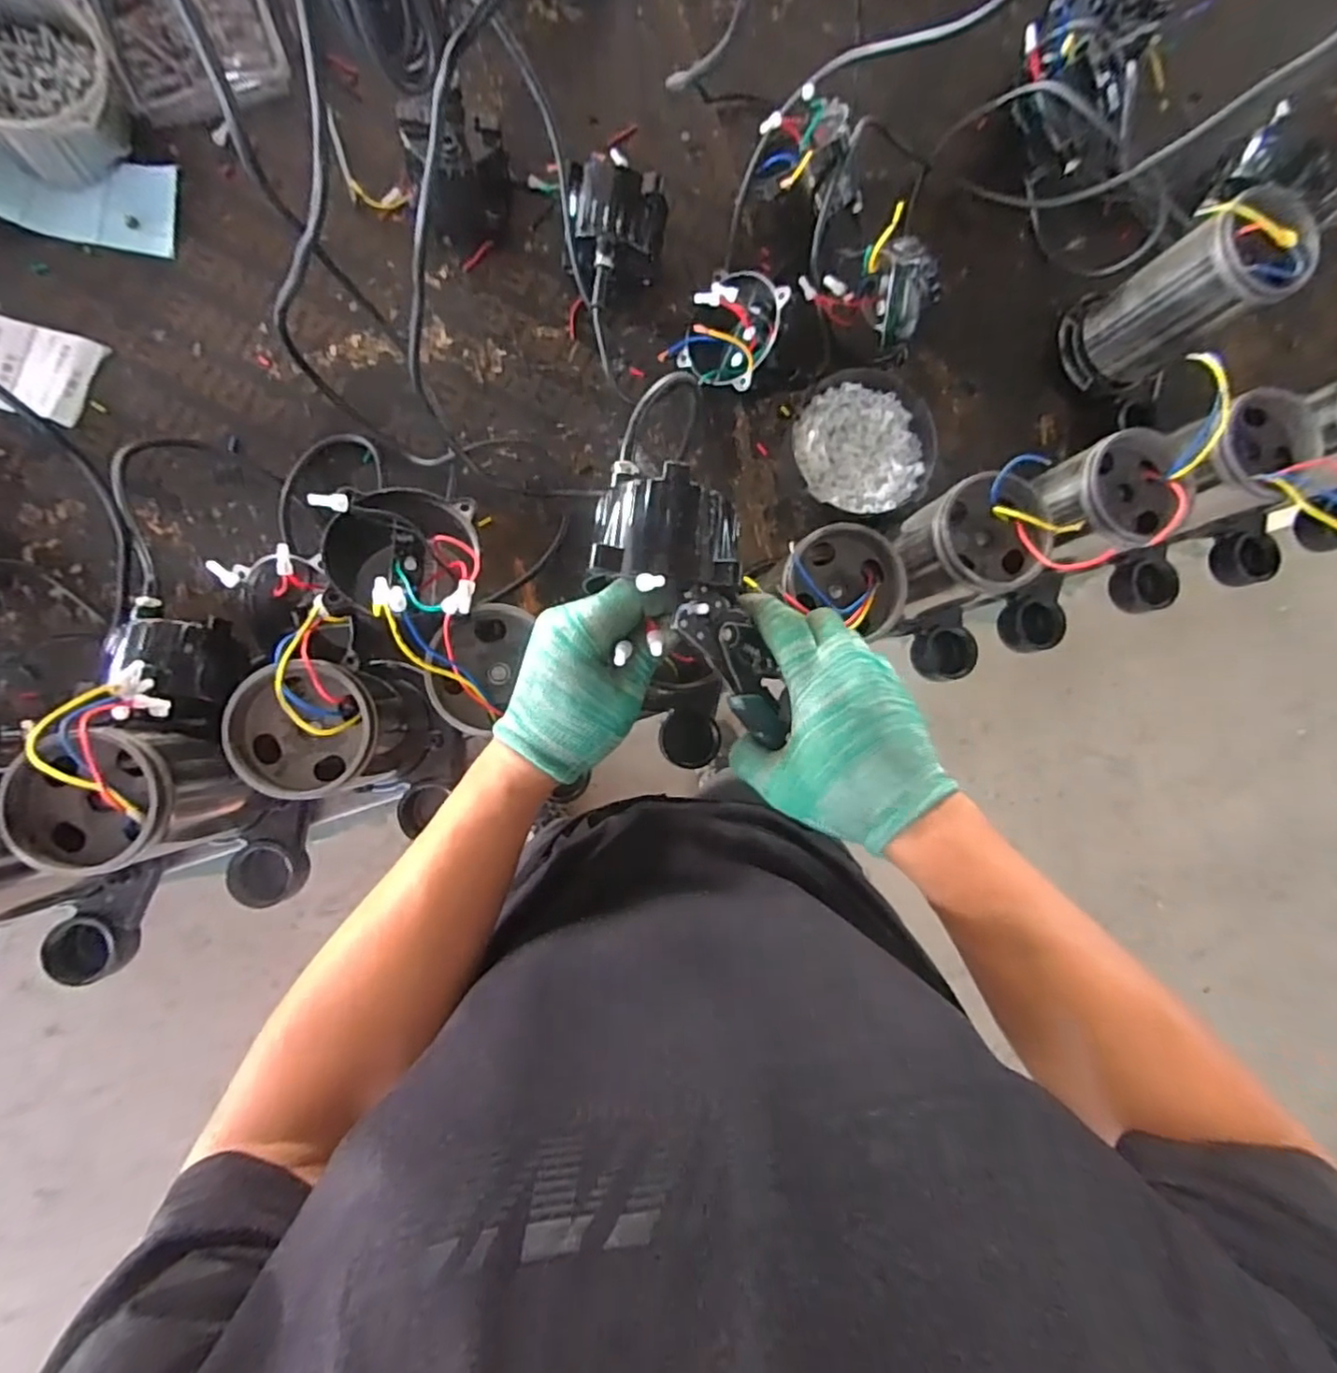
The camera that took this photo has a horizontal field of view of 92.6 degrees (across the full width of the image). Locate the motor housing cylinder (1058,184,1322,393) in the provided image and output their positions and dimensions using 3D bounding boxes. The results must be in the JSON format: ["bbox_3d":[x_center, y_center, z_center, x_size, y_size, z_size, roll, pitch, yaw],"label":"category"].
[{"bbox_3d":[0.480,-0.365,0.616,0.099,0.183,0.094,-23,91,-8],"label":"motor housing cylinder"}]

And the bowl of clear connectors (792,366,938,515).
[{"bbox_3d":[0.192,-0.243,0.645,0.135,0.054,0.142,0,88,-7],"label":"bowl of clear connectors"}]

